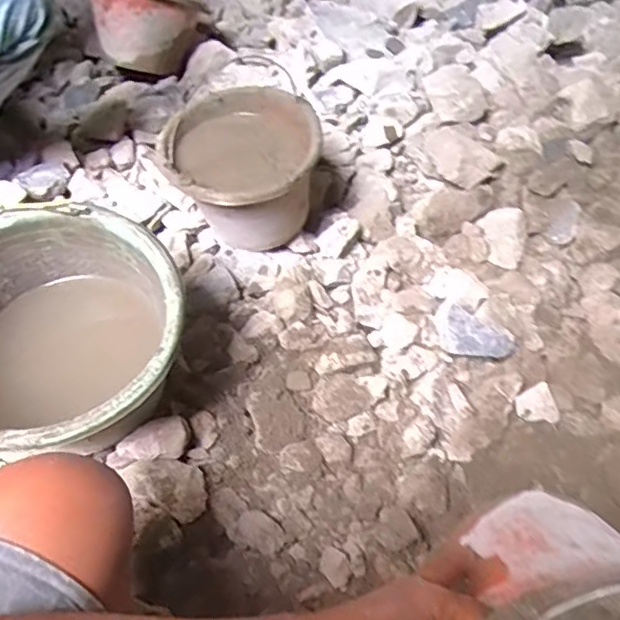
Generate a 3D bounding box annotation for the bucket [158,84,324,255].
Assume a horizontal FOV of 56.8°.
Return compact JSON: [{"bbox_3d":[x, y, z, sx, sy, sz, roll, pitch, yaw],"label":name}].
[{"bbox_3d":[-0.095,-0.200,0.864,0.203,0.174,0.242,-2,54,3],"label":"bucket"}]

